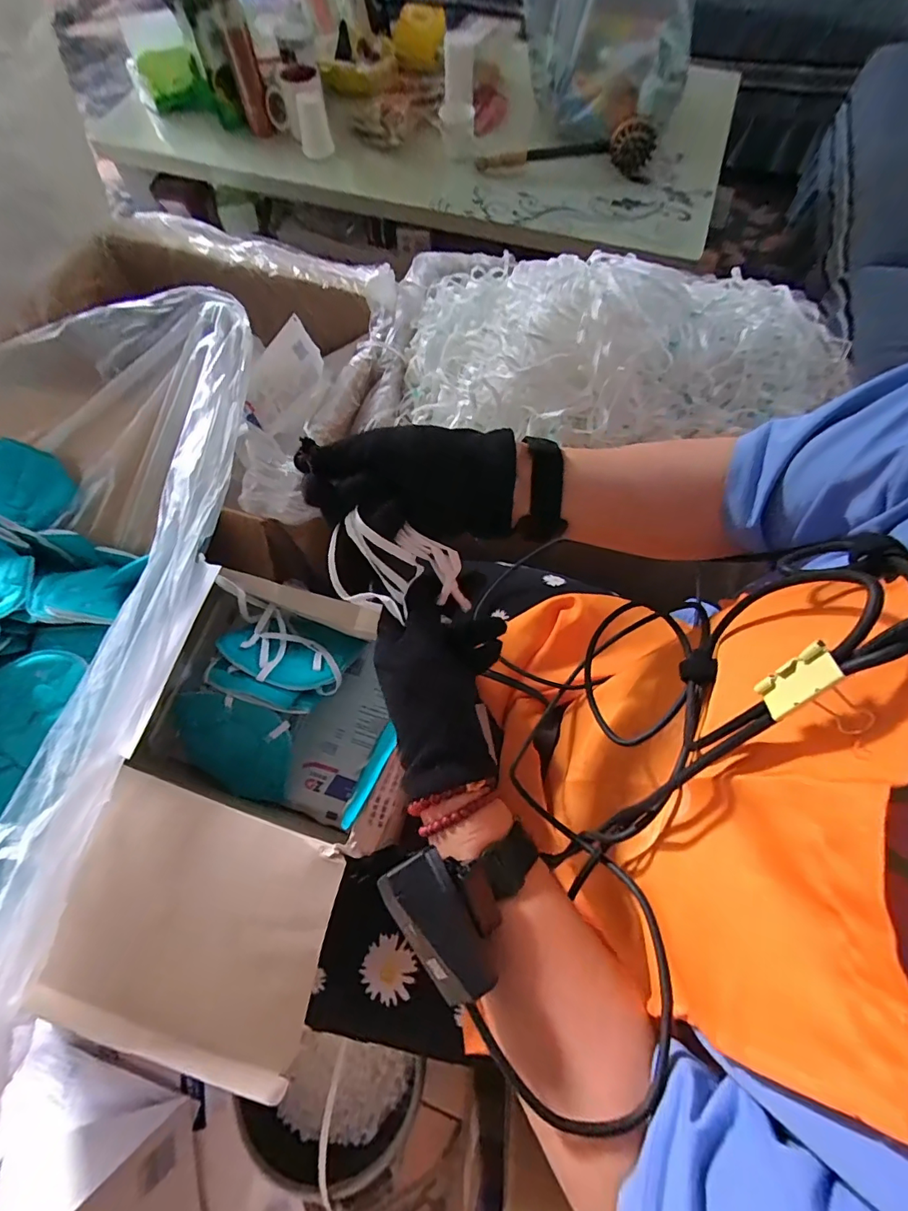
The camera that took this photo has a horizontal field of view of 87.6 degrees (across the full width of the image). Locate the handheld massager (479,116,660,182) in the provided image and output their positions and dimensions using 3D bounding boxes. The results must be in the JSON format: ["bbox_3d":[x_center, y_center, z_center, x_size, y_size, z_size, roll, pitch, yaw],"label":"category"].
[{"bbox_3d":[0.240,-0.981,1.021,0.371,0.064,0.113,-1,67,0],"label":"handheld massager"}]

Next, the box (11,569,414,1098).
[{"bbox_3d":[-0.187,0.178,0.437,0.252,0.123,0.381,12,68,5],"label":"box"}]

